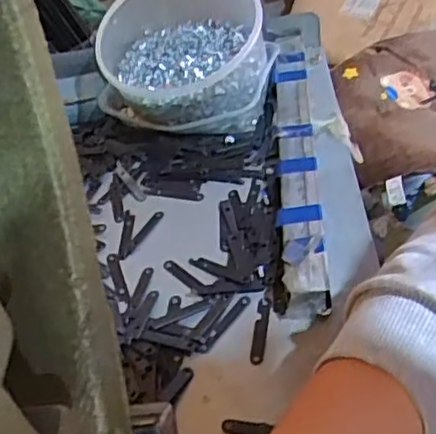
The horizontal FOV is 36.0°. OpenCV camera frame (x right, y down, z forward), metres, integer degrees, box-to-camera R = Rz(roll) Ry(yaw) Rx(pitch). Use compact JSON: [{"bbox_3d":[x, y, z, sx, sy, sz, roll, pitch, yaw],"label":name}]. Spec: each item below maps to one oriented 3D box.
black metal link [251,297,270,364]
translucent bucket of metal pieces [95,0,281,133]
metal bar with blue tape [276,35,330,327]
[{"bbox_3d":[0.028,0.076,0.451,0.009,0.004,0.051,0,44,13],"label":"black metal link"},{"bbox_3d":[-0.033,-0.157,0.640,0.164,0.102,0.167,-9,43,2],"label":"translucent bucket of metal pieces"},{"bbox_3d":[0.068,-0.056,0.567,0.038,0.029,0.338,-3,44,9],"label":"metal bar with blue tape"}]

